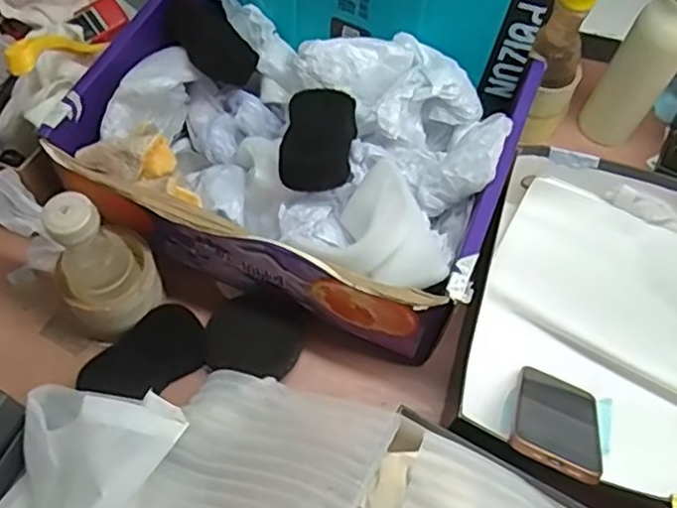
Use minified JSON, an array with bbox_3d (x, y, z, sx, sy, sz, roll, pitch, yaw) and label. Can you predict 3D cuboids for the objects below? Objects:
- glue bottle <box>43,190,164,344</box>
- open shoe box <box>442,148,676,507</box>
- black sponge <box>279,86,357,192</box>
[{"bbox_3d":[-0.210,0.013,0.594,0.089,0.185,0.075,-39,69,-21],"label":"glue bottle"},{"bbox_3d":[0.262,0.073,0.637,0.255,0.099,0.329,17,61,7],"label":"open shoe box"},{"bbox_3d":[-0.017,-0.108,0.610,0.067,0.028,0.121,10,59,-7],"label":"black sponge"}]

